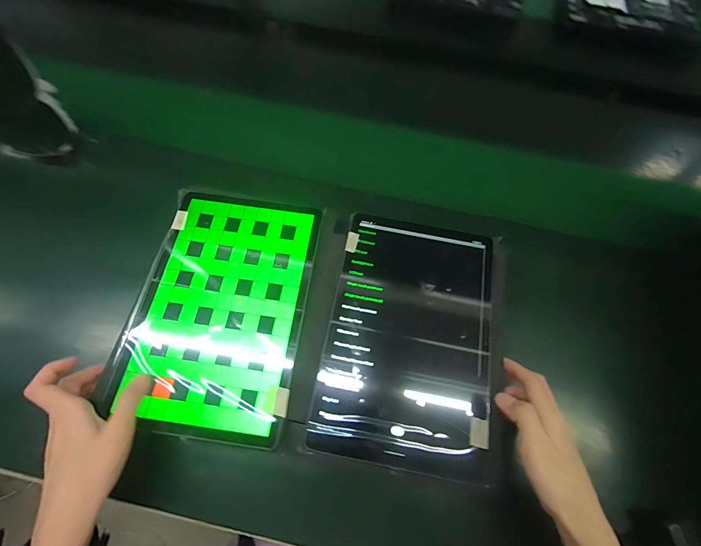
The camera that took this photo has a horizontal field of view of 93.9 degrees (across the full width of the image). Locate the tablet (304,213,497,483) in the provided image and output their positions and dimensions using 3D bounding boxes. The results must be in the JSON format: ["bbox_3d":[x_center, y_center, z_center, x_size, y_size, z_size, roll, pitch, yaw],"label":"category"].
[{"bbox_3d":[0.064,0.060,0.343,0.168,0.013,0.252,10,68,4],"label":"tablet"}]

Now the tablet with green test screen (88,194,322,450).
[{"bbox_3d":[-0.133,0.032,0.344,0.169,0.013,0.248,9,68,4],"label":"tablet with green test screen"}]

